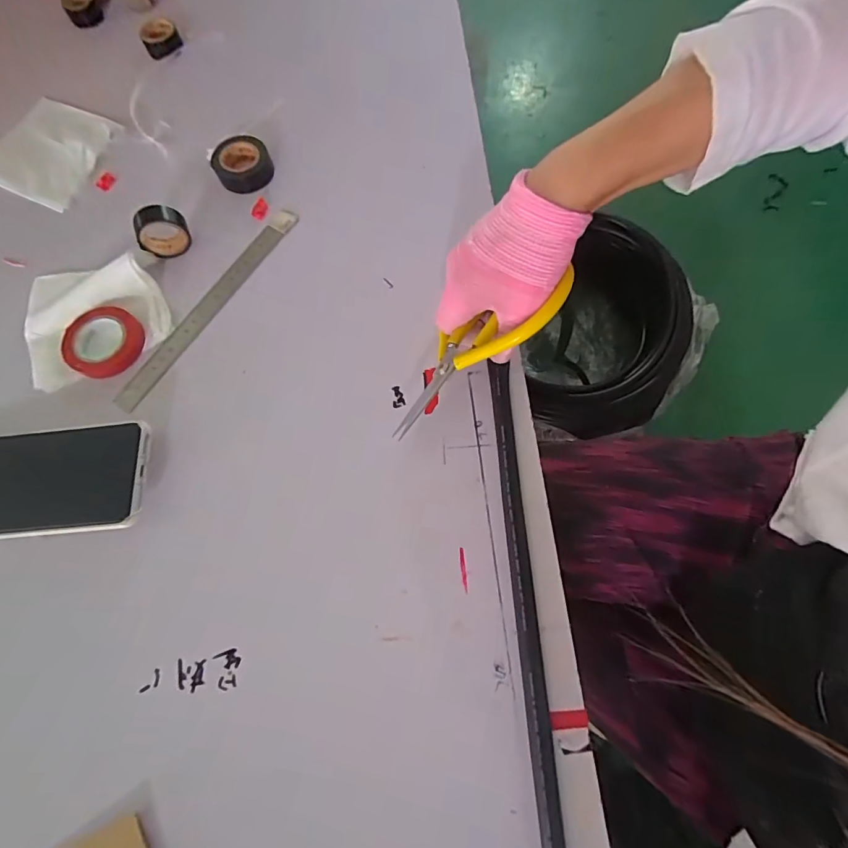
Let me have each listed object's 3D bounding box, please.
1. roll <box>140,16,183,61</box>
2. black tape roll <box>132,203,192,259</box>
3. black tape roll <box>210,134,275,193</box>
[{"bbox_3d":[-0.282,-0.414,0.478,0.038,0.017,0.038,0,72,1],"label":"roll"},{"bbox_3d":[-0.225,-0.165,0.386,0.042,0.042,0.026,-24,73,-7],"label":"black tape roll"},{"bbox_3d":[-0.171,-0.243,0.421,0.049,0.022,0.055,-32,74,-9],"label":"black tape roll"}]

